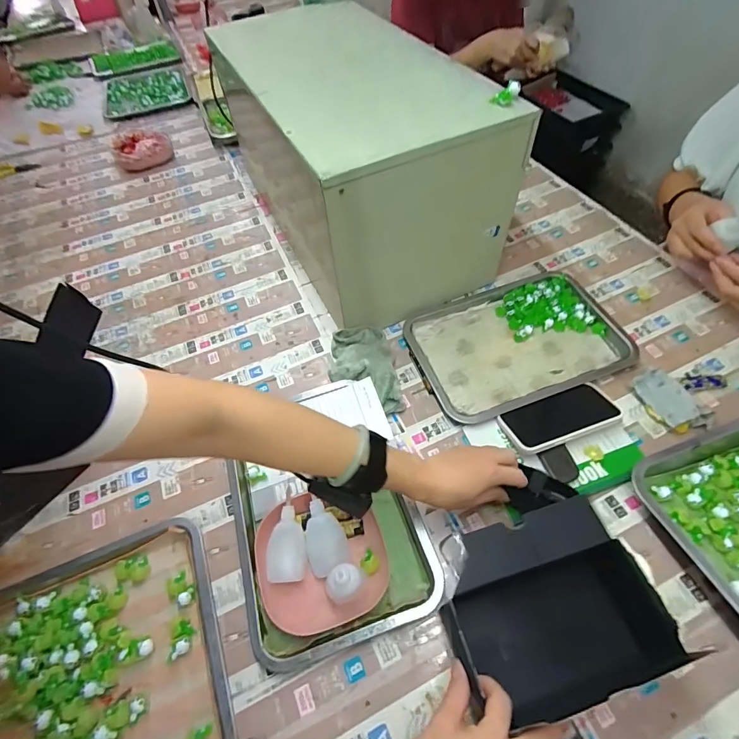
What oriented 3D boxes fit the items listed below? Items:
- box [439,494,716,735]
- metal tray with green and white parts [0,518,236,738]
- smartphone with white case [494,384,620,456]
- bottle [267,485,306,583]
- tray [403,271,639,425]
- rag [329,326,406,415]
[{"bbox_3d":[0.172,0.234,0.393,0.189,0.068,0.155,-16,54,-7],"label":"box"},{"bbox_3d":[-0.300,0.325,0.399,0.295,0.021,0.256,-20,55,-10],"label":"metal tray with green and white parts"},{"bbox_3d":[0.253,0.065,0.532,0.150,0.013,0.071,-20,39,-8],"label":"smartphone with white case"},{"bbox_3d":[-0.096,0.193,0.465,0.040,0.030,0.097,-7,53,0],"label":"bottle"},{"bbox_3d":[0.229,-0.045,0.621,0.305,0.023,0.208,-18,54,-9],"label":"tray"},{"bbox_3d":[-0.012,-0.003,0.601,0.101,0.040,0.147,-11,53,-4],"label":"rag"}]

